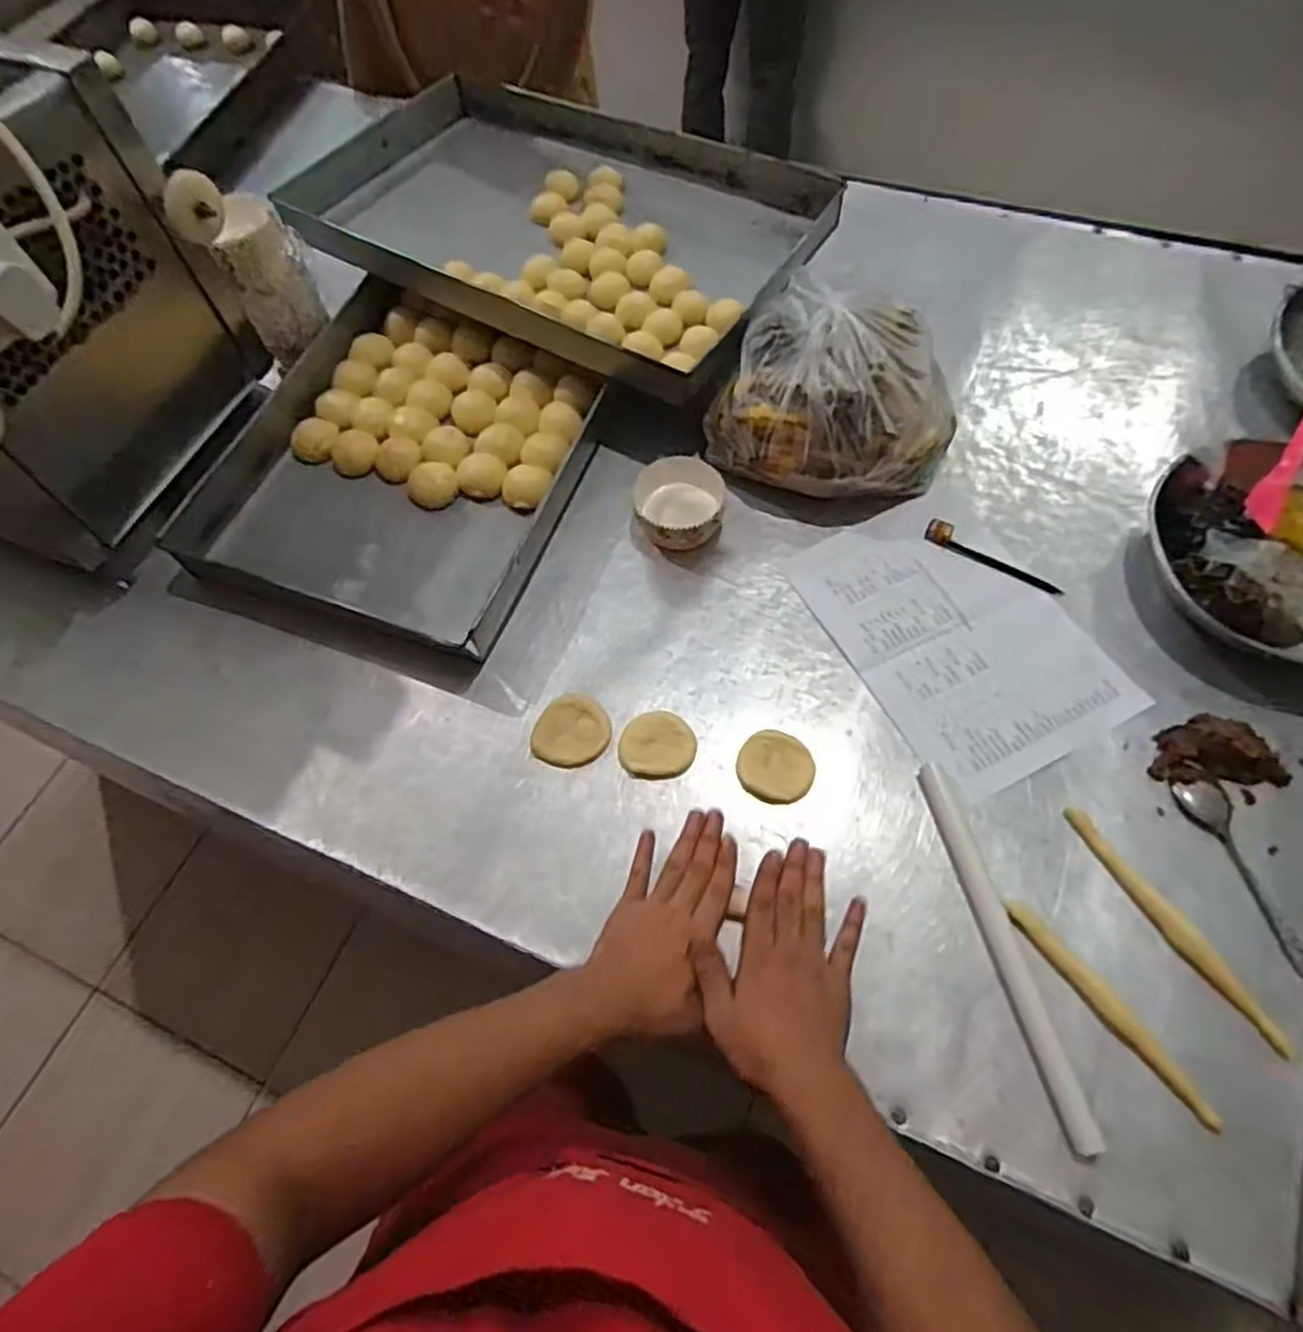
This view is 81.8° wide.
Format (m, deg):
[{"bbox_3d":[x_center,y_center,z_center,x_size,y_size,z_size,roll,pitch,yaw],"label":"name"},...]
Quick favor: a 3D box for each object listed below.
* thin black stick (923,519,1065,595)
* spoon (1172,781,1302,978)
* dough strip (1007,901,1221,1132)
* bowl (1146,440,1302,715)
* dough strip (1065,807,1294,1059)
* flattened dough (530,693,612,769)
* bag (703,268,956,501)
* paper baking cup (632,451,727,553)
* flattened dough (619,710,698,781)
[{"bbox_3d":[0.340,-0.109,0.748,0.139,0.014,0.022,28,68,17],"label":"thin black stick"},{"bbox_3d":[0.480,0.163,0.599,0.039,0.016,0.160,-16,62,-5],"label":"spoon"},{"bbox_3d":[0.339,0.252,0.556,0.022,0.011,0.179,-36,66,-14],"label":"dough strip"},{"bbox_3d":[0.582,-0.098,0.684,0.222,0.069,0.240,-2,62,3],"label":"bowl"},{"bbox_3d":[0.402,0.199,0.580,0.021,0.015,0.208,-29,64,-11],"label":"dough strip"},{"bbox_3d":[-0.072,0.060,0.692,0.066,0.008,0.069,-2,62,3],"label":"flattened dough"},{"bbox_3d":[0.195,-0.281,0.780,0.234,0.107,0.210,26,67,16],"label":"bag"},{"bbox_3d":[0.029,-0.166,0.772,0.090,0.047,0.086,-2,62,3],"label":"paper baking cup"},{"bbox_3d":[0.006,0.071,0.682,0.067,0.008,0.062,-4,62,2],"label":"flattened dough"}]

